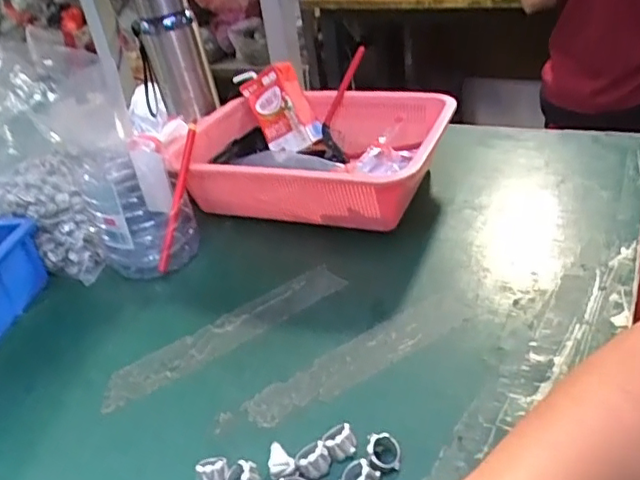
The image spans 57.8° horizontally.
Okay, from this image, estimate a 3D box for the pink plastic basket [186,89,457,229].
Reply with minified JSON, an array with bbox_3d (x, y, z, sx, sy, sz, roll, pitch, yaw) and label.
[{"bbox_3d":[-0.006,-0.098,0.684,0.296,0.091,0.244,8,36,23],"label":"pink plastic basket"}]

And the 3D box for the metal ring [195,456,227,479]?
[{"bbox_3d":[-0.071,0.154,0.380,0.021,0.015,0.017,-12,33,-8],"label":"metal ring"}]

